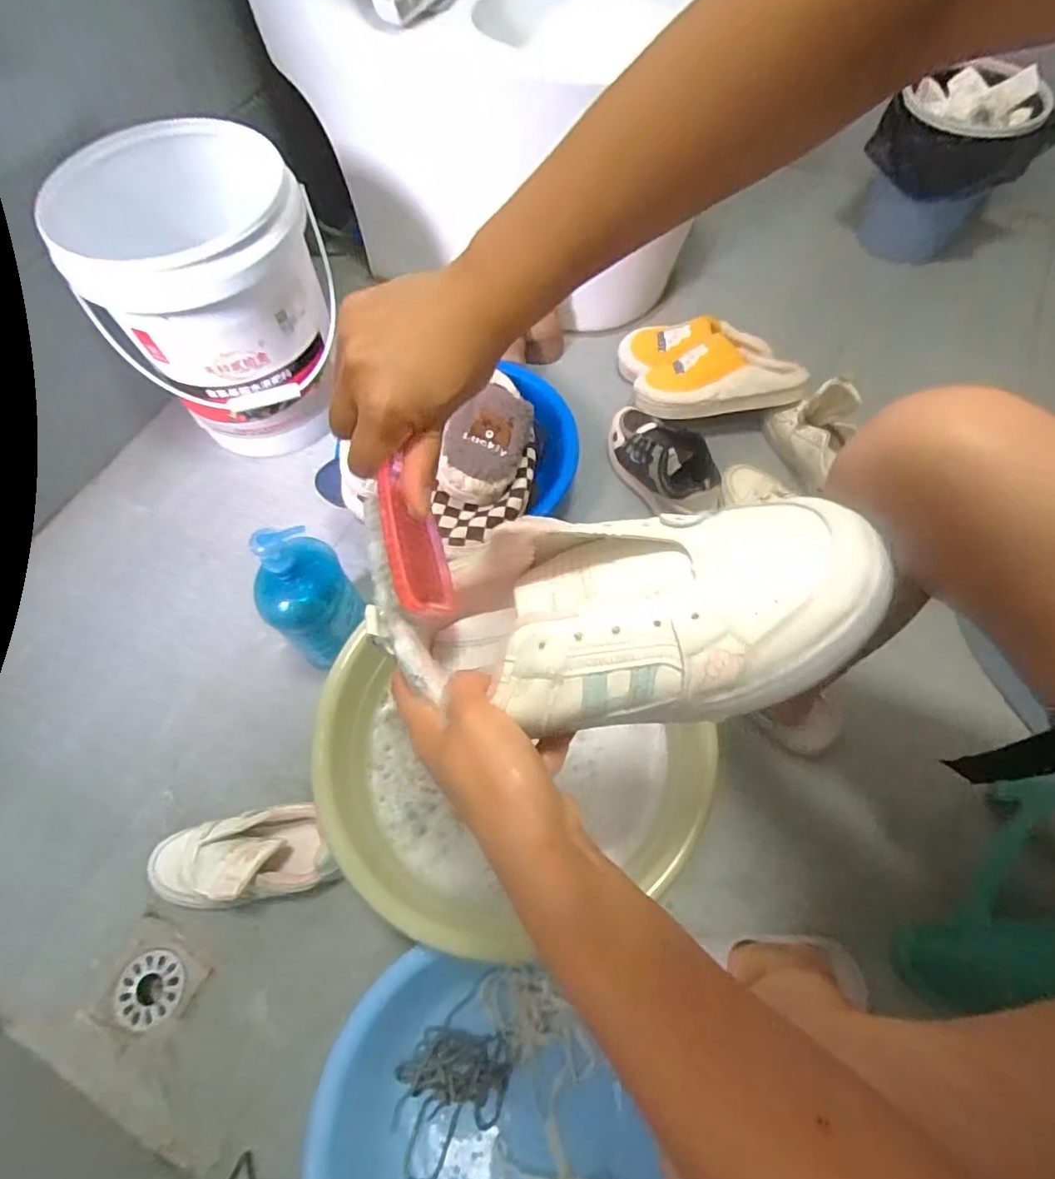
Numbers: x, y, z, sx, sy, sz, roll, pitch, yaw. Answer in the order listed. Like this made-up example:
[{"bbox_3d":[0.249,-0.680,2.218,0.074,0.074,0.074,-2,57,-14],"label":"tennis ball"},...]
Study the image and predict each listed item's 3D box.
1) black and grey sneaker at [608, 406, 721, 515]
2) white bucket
[{"bbox_3d":[0.198,-0.184,0.877,0.087,0.092,0.221,-29,51,-12],"label":"black and grey sneaker"},{"bbox_3d":[-0.427,-0.406,0.865,0.289,0.340,0.277,-1,63,1],"label":"white bucket"}]

